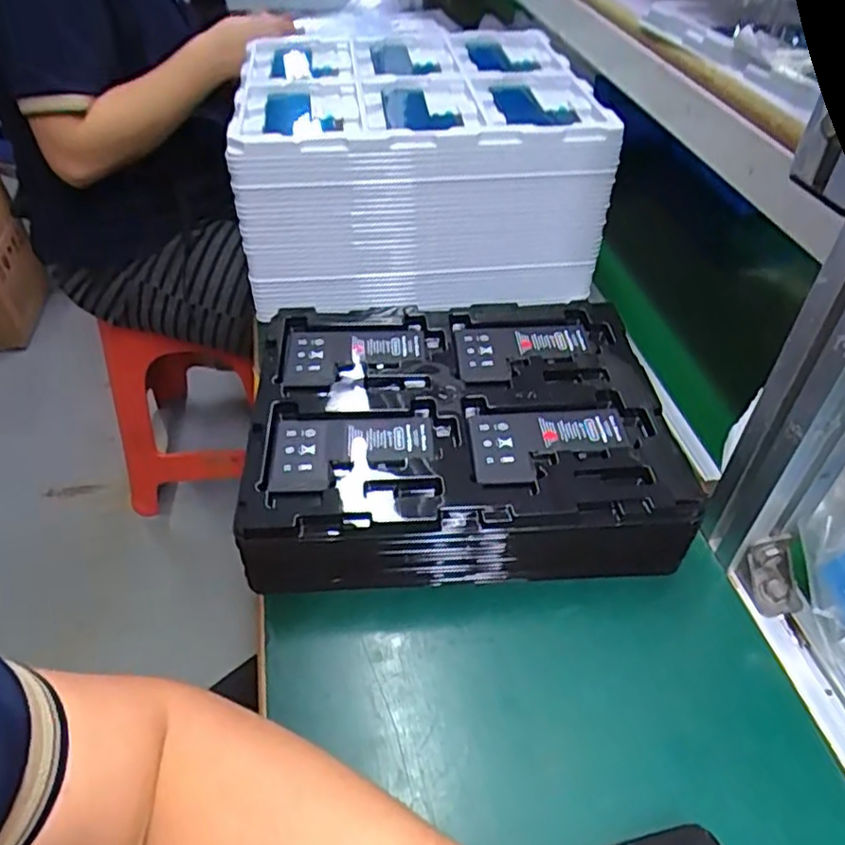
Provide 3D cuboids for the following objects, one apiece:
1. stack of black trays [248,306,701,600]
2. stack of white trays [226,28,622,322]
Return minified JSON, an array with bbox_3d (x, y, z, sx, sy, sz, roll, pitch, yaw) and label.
[{"bbox_3d":[0.021,0.003,0.480,0.276,0.065,0.223,-2,45,-4],"label":"stack of black trays"},{"bbox_3d":[-0.014,-0.273,0.675,0.317,0.148,0.296,-4,45,-7],"label":"stack of white trays"}]

